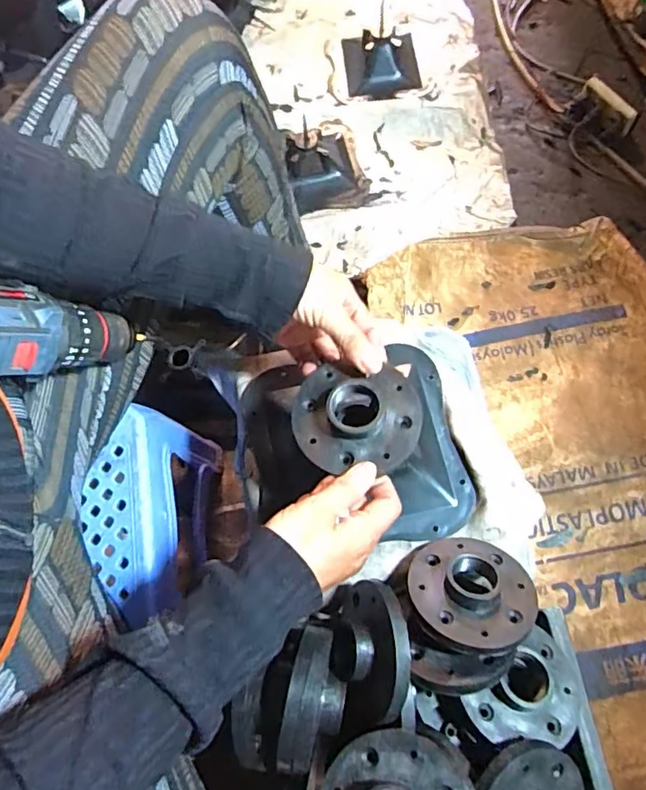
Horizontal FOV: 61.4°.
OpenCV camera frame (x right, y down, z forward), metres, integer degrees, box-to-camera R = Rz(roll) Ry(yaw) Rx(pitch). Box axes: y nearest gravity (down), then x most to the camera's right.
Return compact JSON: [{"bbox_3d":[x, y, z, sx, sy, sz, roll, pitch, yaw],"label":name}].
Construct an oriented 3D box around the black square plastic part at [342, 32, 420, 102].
[{"bbox_3d":[0.106,-0.613,0.988,0.134,0.050,0.157,-6,68,1],"label":"black square plastic part"}]

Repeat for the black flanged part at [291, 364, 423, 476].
[{"bbox_3d":[0.025,0.015,0.402,0.094,0.022,0.080,0,68,3],"label":"black flanged part"}]

